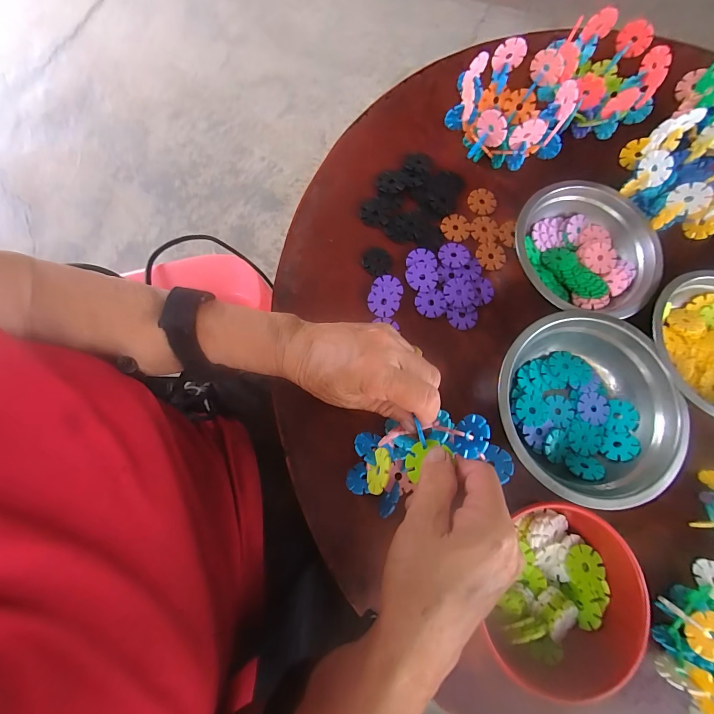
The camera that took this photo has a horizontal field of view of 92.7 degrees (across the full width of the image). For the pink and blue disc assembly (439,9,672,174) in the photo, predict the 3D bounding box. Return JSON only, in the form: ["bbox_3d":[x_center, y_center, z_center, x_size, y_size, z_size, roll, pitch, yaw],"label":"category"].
[{"bbox_3d":[0.206,-0.272,0.364,0.217,0.068,0.112,-22,79,-6],"label":"pink and blue disc assembly"}]

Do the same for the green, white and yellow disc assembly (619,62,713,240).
[{"bbox_3d":[0.371,-0.226,0.356,0.124,0.055,0.225,40,79,7],"label":"green, white and yellow disc assembly"}]

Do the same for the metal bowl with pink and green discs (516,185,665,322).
[{"bbox_3d":[0.228,-0.105,0.348,0.131,0.041,0.135,1,78,-3],"label":"metal bowl with pink and green discs"}]

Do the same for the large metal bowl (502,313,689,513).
[{"bbox_3d":[0.205,0.044,0.312,0.161,0.049,0.165,5,78,-2],"label":"large metal bowl"}]

